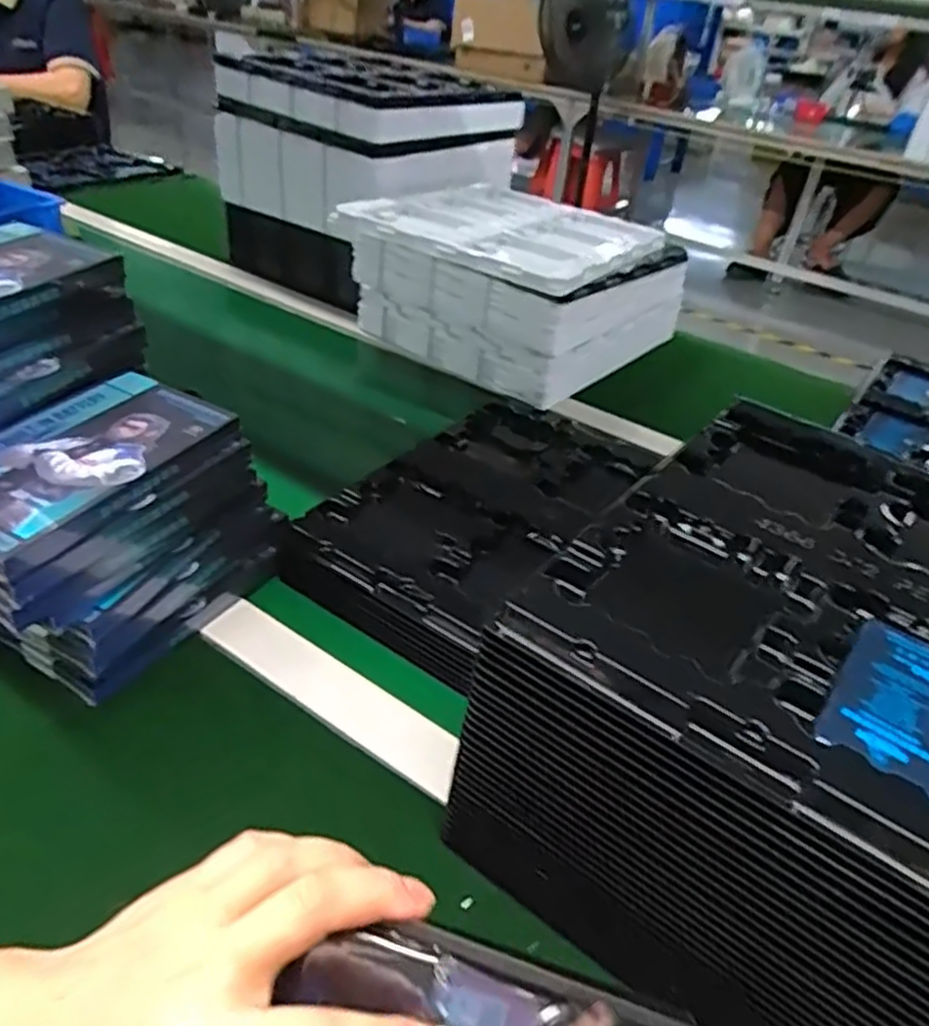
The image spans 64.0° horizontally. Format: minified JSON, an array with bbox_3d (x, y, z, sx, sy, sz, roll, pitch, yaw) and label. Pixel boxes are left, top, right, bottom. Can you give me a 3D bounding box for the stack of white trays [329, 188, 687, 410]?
[{"bbox_3d":[0.060,-0.278,0.906,0.286,0.150,0.337,30,42,28],"label":"stack of white trays"}]

